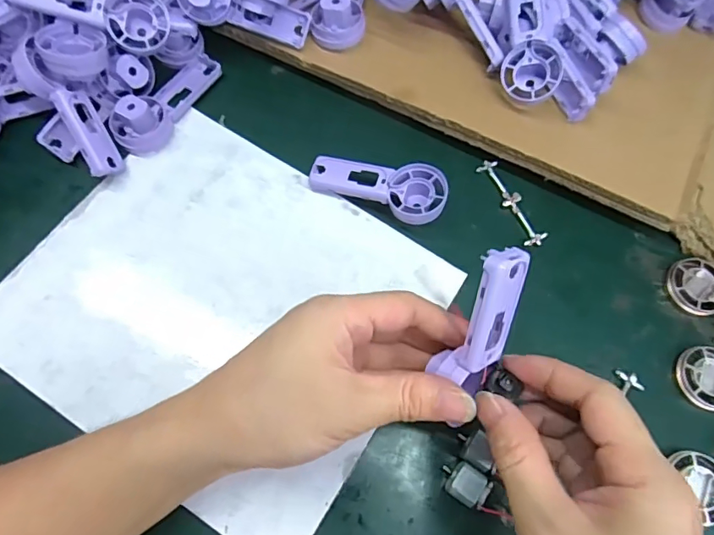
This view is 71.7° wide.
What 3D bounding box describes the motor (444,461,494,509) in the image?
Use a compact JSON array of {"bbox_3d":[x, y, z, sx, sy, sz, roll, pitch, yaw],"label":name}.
[{"bbox_3d":[0.060,0.122,0.281,0.026,0.018,0.019,31,72,8],"label":"motor"}]

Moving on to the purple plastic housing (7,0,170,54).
[{"bbox_3d":[-0.175,-0.170,0.328,0.092,0.025,0.039,6,95,-25],"label":"purple plastic housing"}]

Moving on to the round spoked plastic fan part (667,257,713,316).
[{"bbox_3d":[0.233,0.013,0.337,0.039,0.007,0.038,1,70,-2],"label":"round spoked plastic fan part"}]

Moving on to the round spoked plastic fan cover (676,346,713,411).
[{"bbox_3d":[0.225,0.071,0.316,0.039,0.008,0.039,1,70,-2],"label":"round spoked plastic fan cover"}]

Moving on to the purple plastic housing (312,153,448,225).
[{"bbox_3d":[0.014,-0.055,0.340,0.092,0.023,0.038,13,70,2],"label":"purple plastic housing"}]

